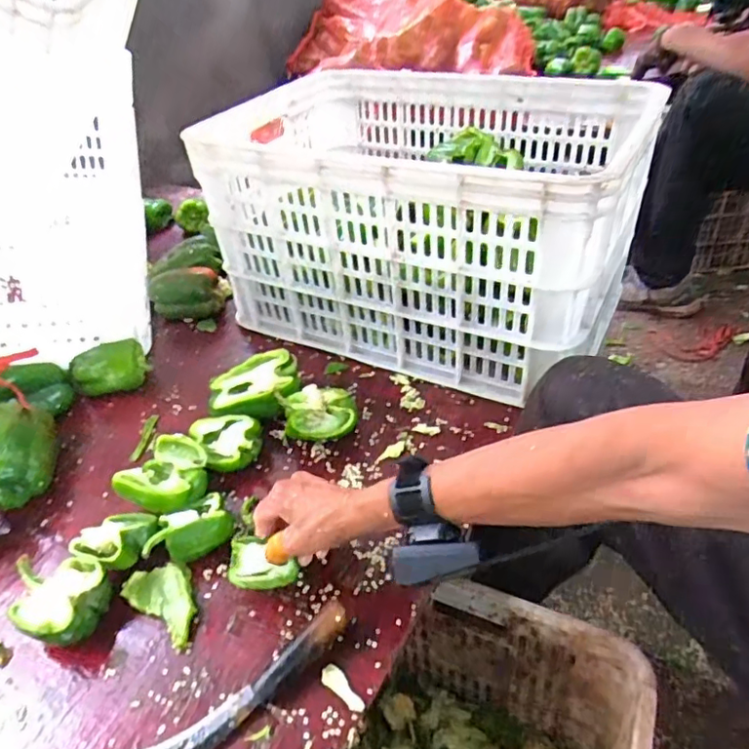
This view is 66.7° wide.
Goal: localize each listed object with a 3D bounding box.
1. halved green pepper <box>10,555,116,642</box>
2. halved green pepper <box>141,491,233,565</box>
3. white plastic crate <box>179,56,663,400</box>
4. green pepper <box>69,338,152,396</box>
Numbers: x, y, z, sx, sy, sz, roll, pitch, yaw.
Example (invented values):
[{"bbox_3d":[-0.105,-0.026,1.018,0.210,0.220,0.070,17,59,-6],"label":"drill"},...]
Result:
[{"bbox_3d":[-0.292,0.210,0.531,0.090,0.049,0.074,19,46,28],"label":"halved green pepper"},{"bbox_3d":[-0.188,0.160,0.575,0.086,0.040,0.062,-24,43,-20],"label":"halved green pepper"},{"bbox_3d":[0.074,-0.242,0.838,0.558,0.300,0.422,16,45,25],"label":"white plastic crate"},{"bbox_3d":[-0.367,-0.004,0.792,0.097,0.065,0.052,-22,42,-18],"label":"green pepper"}]

